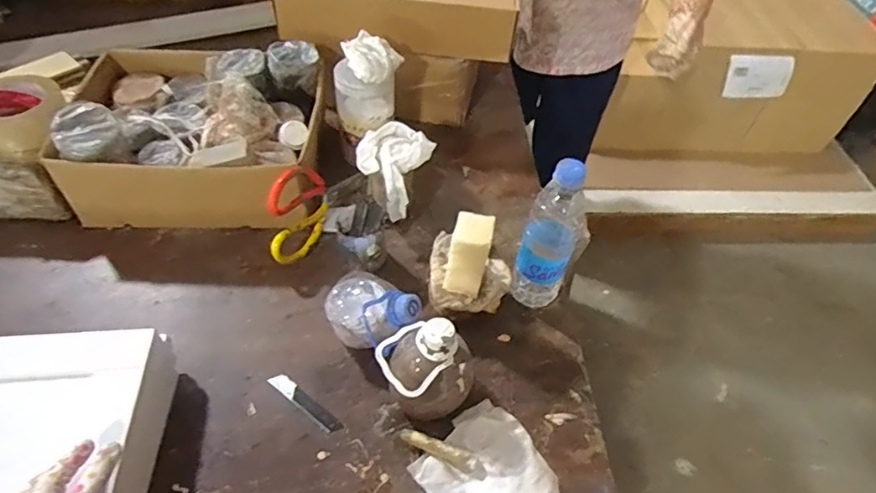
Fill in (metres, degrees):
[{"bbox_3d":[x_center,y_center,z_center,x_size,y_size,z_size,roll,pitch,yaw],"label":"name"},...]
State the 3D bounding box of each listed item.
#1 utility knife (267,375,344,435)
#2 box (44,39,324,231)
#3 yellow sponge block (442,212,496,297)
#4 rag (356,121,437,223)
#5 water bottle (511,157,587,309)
[{"bbox_3d":[-0.151,0.178,0.609,0.100,0.007,0.020,32,56,20],"label":"utility knife"},{"bbox_3d":[-0.333,-0.158,0.766,0.330,0.151,0.283,1,51,-3],"label":"box"},{"bbox_3d":[0.036,0.009,0.625,0.048,0.087,0.054,12,51,6],"label":"yellow sponge block"},{"bbox_3d":[-0.056,-0.106,0.741,0.089,0.095,0.106,-29,59,-24],"label":"rag"},{"bbox_3d":[0.133,-0.006,0.641,0.059,0.210,0.054,2,51,-2],"label":"water bottle"}]

